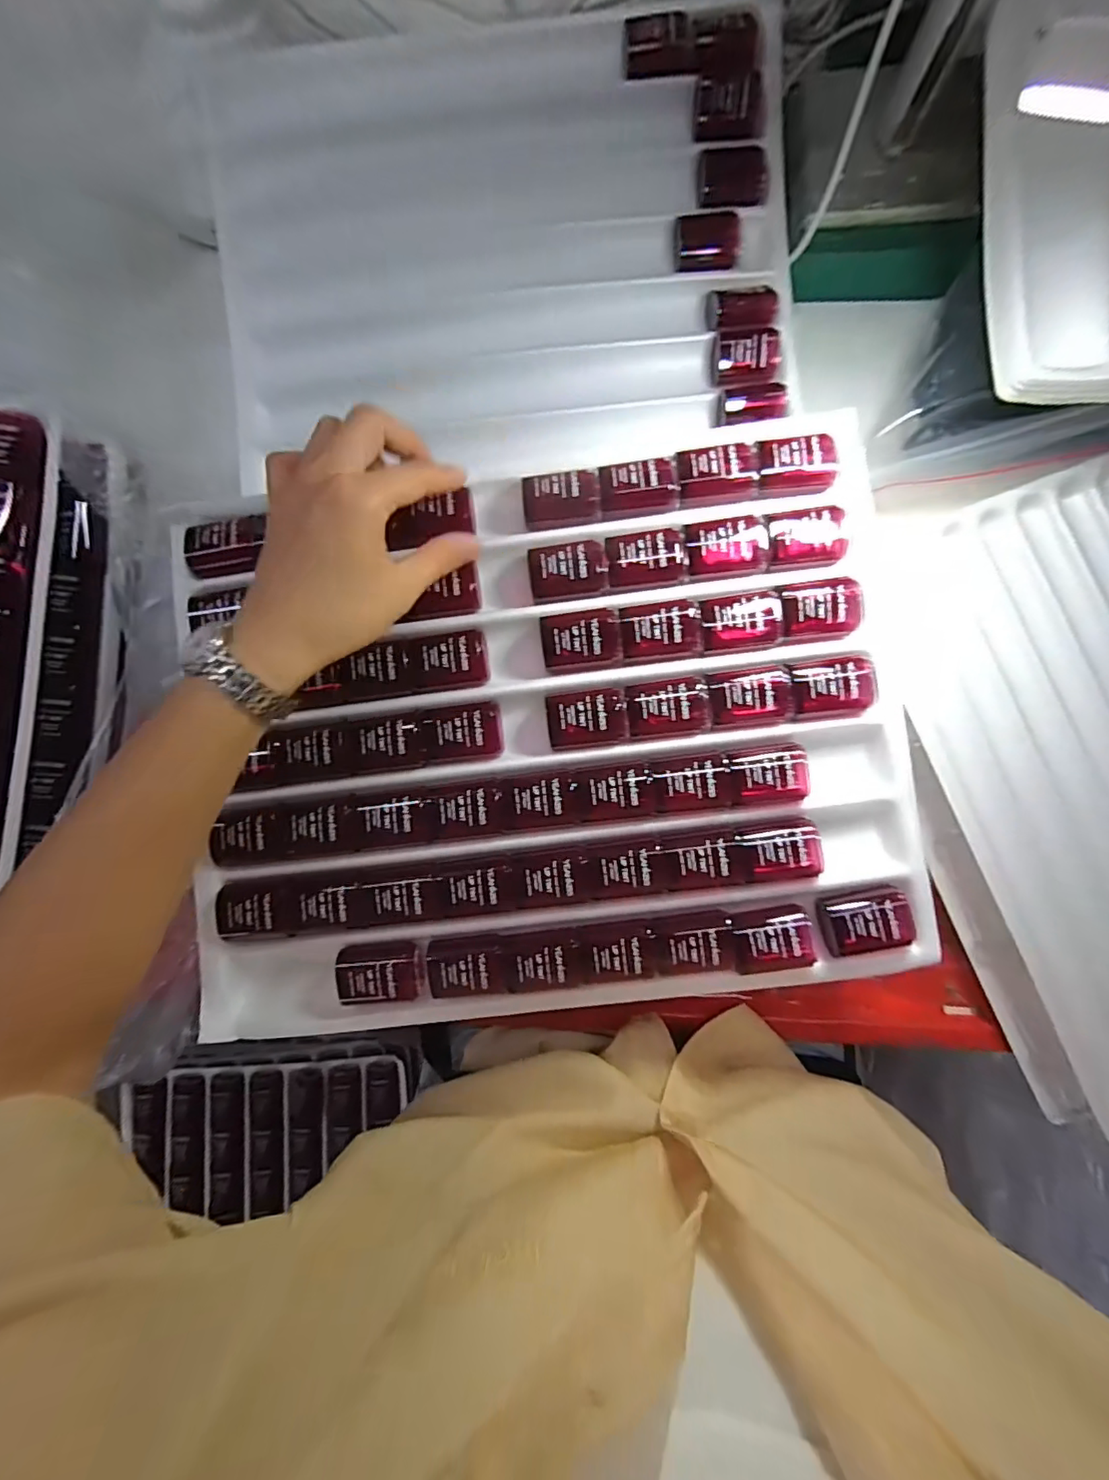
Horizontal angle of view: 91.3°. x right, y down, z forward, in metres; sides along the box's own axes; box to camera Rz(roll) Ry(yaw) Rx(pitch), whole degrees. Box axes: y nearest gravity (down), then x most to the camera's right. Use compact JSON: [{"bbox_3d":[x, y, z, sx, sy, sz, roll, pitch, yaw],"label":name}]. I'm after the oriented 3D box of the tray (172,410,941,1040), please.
[{"bbox_3d":[-0.007,-0.005,0.300,0.378,0.034,0.292,-6,84,5],"label":"tray"}]

